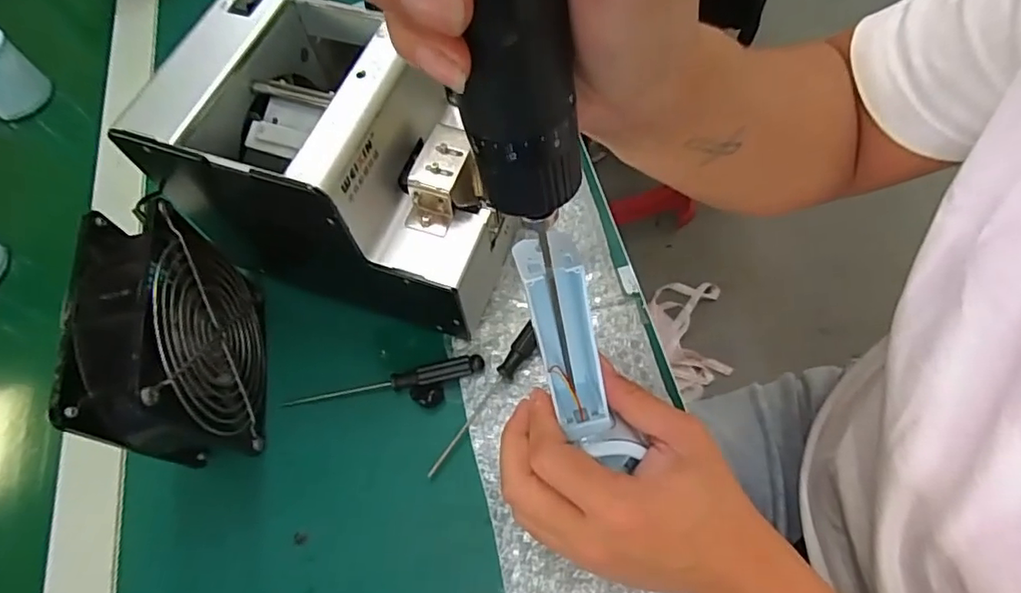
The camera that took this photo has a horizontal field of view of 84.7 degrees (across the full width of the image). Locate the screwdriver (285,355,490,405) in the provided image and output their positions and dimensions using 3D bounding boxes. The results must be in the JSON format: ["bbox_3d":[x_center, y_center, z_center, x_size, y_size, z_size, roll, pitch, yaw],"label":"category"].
[{"bbox_3d":[-0.081,0.055,0.356,0.129,0.010,0.013,-10,64,-1],"label":"screwdriver"}]

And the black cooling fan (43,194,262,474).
[{"bbox_3d":[-0.186,0.027,0.319,0.046,0.117,0.115,-11,64,-2],"label":"black cooling fan"}]

